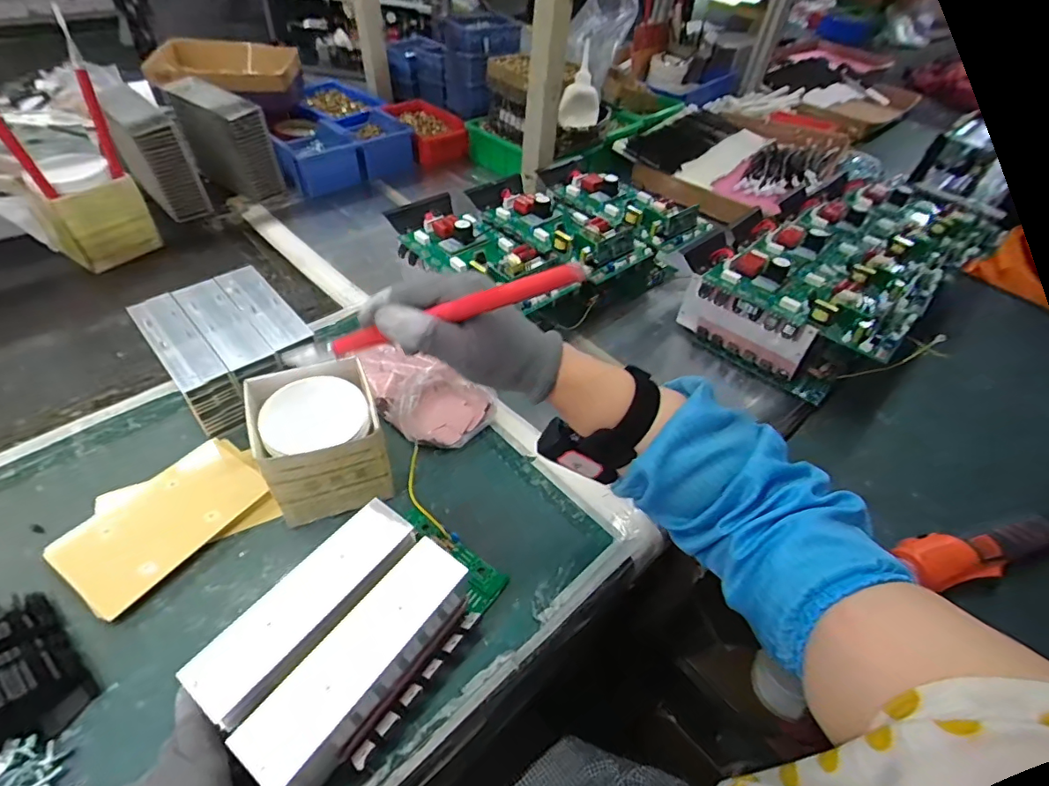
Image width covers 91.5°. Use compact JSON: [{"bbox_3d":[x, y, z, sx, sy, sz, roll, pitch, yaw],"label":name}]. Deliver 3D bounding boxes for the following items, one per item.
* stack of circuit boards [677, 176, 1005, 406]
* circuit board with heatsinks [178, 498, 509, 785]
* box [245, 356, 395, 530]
[{"bbox_3d":[0.480,-0.188,0.803,0.259,0.123,0.544,38,55,26],"label":"stack of circuit boards"},{"bbox_3d":[-0.118,0.177,0.399,0.117,0.089,0.207,31,52,21],"label":"circuit board with heatsinks"},{"bbox_3d":[-0.198,0.045,0.500,0.107,0.101,0.109,-15,51,-20],"label":"box"}]

